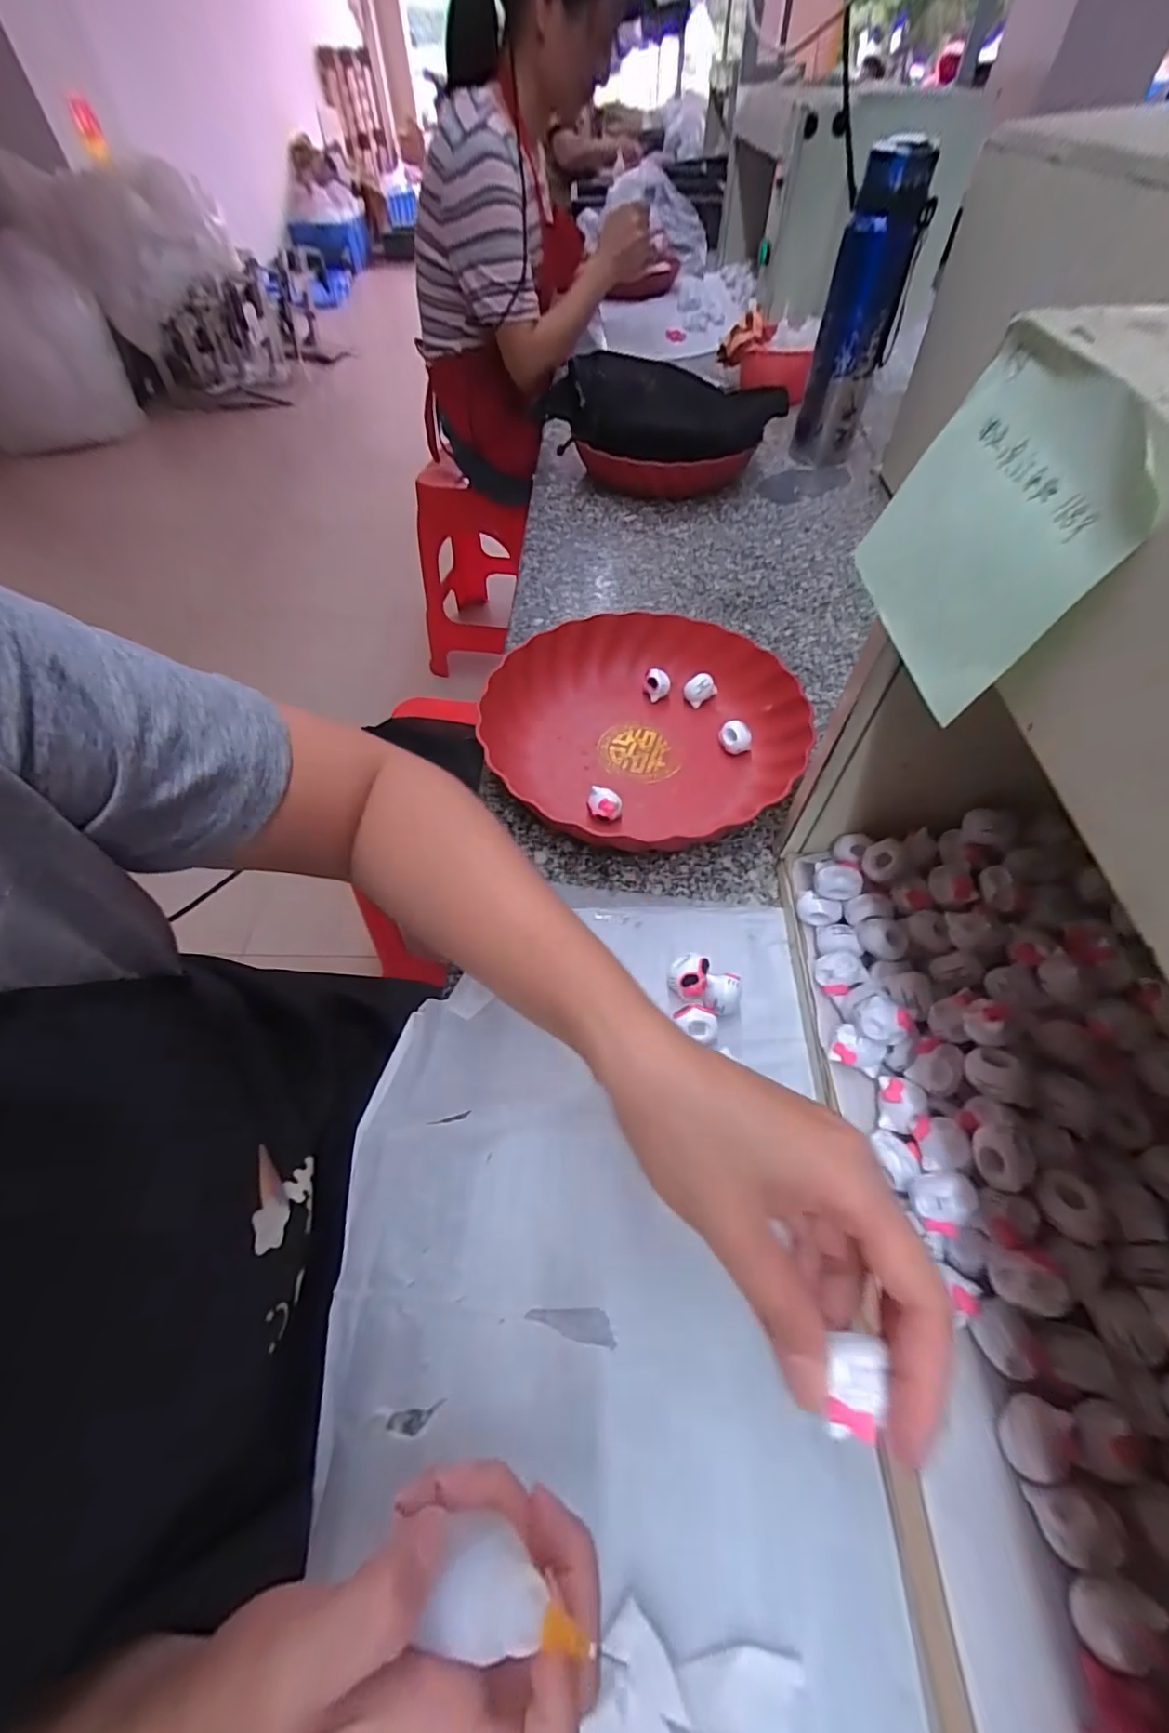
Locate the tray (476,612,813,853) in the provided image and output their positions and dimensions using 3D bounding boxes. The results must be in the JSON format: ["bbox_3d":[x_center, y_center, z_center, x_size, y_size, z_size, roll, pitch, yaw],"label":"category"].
[{"bbox_3d":[0.045,-0.107,0.436,0.240,0.045,0.239,-31,60,-18],"label":"tray"}]

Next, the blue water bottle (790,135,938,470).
[{"bbox_3d":[0.332,-0.654,0.687,0.092,0.280,0.070,18,58,13],"label":"blue water bottle"}]

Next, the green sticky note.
[{"bbox_3d":[0.119,-0.102,0.169,0.004,0.074,0.094,9,56,-13],"label":"green sticky note"}]

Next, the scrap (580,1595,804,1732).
[{"bbox_3d":[0.037,0.282,0.186,0.067,0.012,0.036,11,56,9],"label":"scrap"}]

